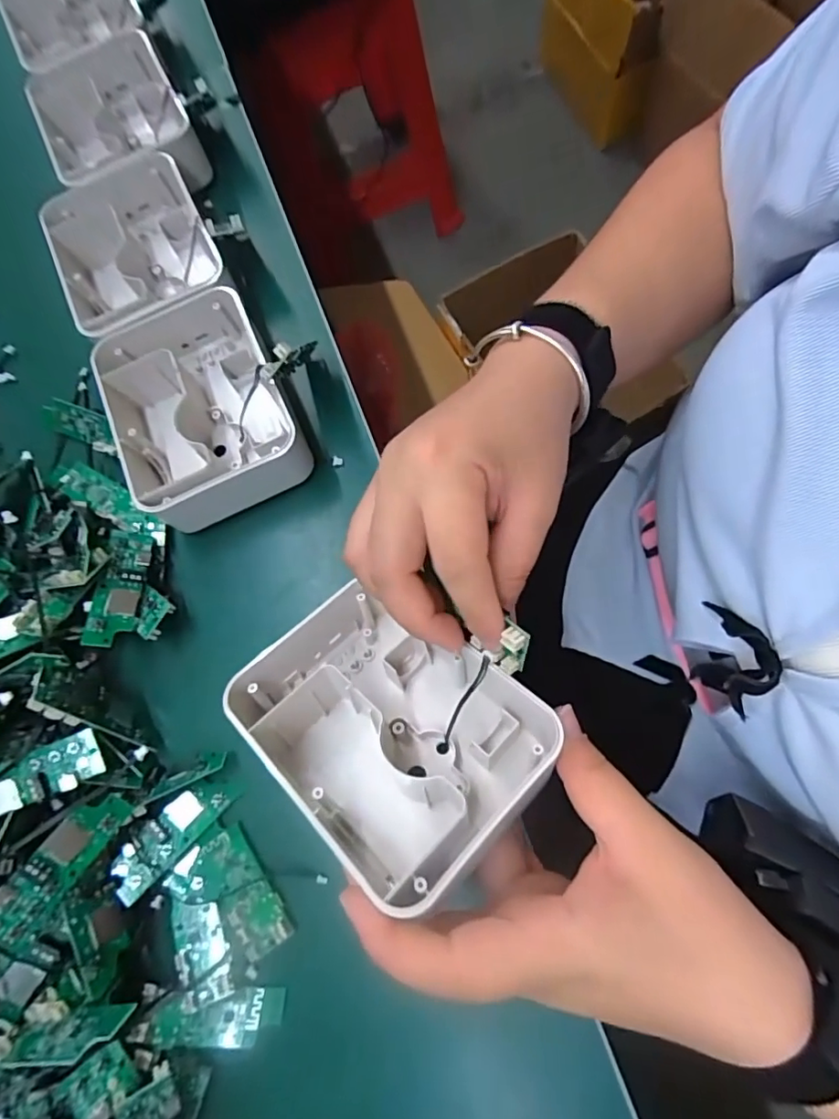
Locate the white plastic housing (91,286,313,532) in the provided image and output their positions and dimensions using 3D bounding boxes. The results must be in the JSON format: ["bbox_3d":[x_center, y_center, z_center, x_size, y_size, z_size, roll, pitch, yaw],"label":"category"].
[{"bbox_3d":[-0.133,-0.091,0.331,0.100,0.042,0.134,-27,75,0],"label":"white plastic housing"}]

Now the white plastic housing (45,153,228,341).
[{"bbox_3d":[-0.189,-0.207,0.368,0.100,0.042,0.133,-27,75,0],"label":"white plastic housing"}]

